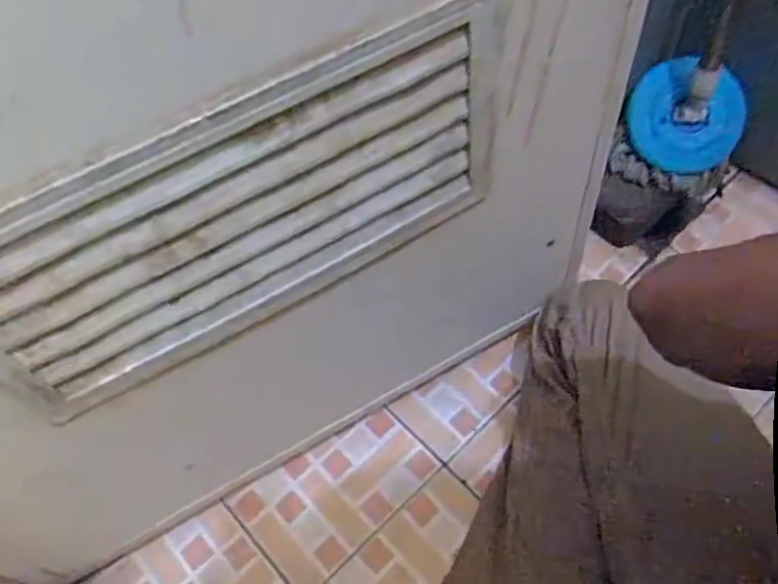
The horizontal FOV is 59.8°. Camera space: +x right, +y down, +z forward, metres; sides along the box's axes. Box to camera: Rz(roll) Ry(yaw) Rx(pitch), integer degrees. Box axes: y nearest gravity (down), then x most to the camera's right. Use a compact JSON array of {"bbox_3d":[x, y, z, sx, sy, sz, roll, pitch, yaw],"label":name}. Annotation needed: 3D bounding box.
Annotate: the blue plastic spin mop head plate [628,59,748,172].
[{"bbox_3d":[0.363,-0.213,0.823,0.129,0.147,0.013,-39,27,22],"label":"blue plastic spin mop head plate"}]

